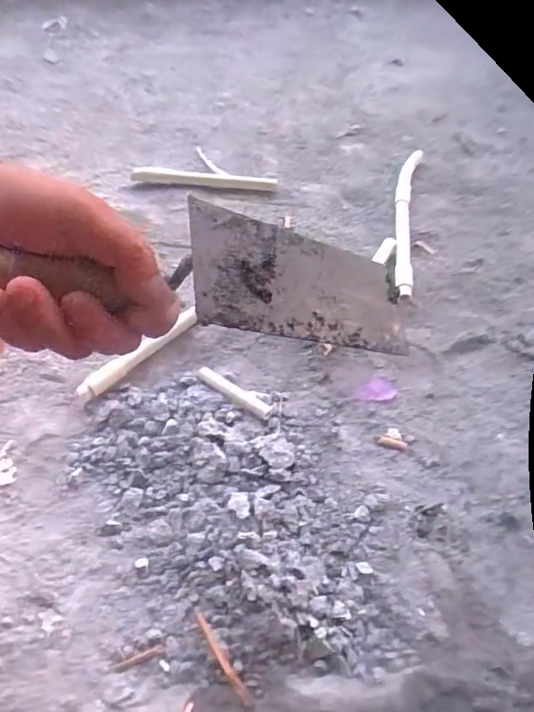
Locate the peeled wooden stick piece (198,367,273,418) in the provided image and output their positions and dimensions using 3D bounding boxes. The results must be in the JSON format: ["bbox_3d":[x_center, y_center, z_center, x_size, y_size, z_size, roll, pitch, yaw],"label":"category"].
[{"bbox_3d":[-0.041,0.045,0.672,0.113,0.012,0.020,32,59,21],"label":"peeled wooden stick piece"}]

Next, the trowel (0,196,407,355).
[{"bbox_3d":[-0.023,-0.045,0.300,0.240,0.036,0.077,5,51,-21],"label":"trowel"}]

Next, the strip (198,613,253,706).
[{"bbox_3d":[-0.042,0.282,0.501,0.009,0.004,0.088,-29,59,-21],"label":"strip"}]

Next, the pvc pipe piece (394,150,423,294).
[{"bbox_3d":[0.221,-0.221,0.858,0.034,0.027,0.354,10,54,6],"label":"pvc pipe piece"}]

